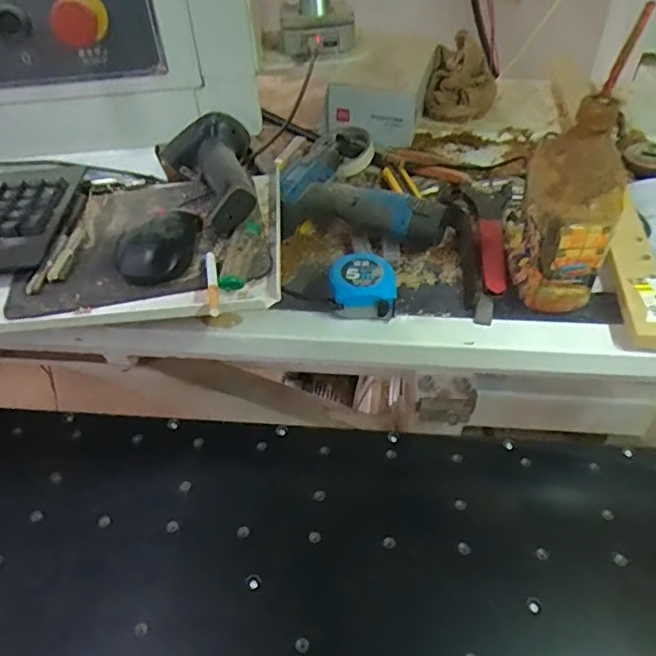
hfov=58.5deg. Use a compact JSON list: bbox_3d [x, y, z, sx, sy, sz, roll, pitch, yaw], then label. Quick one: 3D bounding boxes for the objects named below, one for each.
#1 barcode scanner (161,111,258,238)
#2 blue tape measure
[{"bbox_3d":[-0.116,-0.151,0.568,0.093,0.053,0.160,-11,45,-6],"label":"barcode scanner"},{"bbox_3d":[0.036,-0.041,0.591,0.066,0.047,0.061,2,44,4],"label":"blue tape measure"}]

